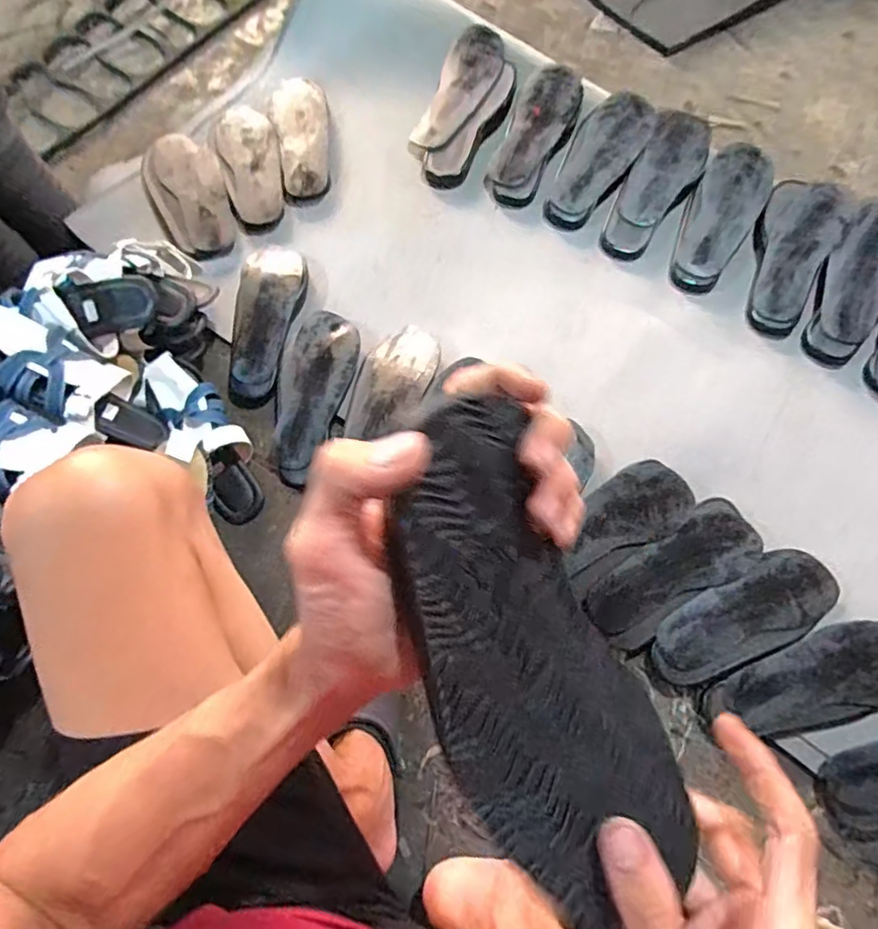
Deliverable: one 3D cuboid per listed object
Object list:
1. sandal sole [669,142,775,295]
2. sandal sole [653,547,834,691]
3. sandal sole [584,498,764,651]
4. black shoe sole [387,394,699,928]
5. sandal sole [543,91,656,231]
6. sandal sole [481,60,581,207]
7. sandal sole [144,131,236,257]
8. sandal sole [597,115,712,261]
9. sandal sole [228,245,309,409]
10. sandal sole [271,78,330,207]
[{"bbox_3d":[0.431,-0.381,0.872,0.102,0.042,0.273,28,73,9],"label":"sandal sole"},{"bbox_3d":[0.367,0.184,0.677,0.237,0.019,0.095,-27,73,-9],"label":"sandal sole"},{"bbox_3d":[0.287,0.129,0.685,0.233,0.016,0.087,-33,74,-11],"label":"sandal sole"},{"bbox_3d":[0.041,0.089,0.246,0.095,0.031,0.235,-26,104,-9],"label":"black shoe sole"},{"bbox_3d":[0.253,-0.485,0.899,0.102,0.019,0.248,31,86,10],"label":"sandal sole"},{"bbox_3d":[0.162,-0.538,0.925,0.105,0.047,0.276,21,72,7],"label":"sandal sole"},{"bbox_3d":[-0.395,-0.431,0.895,0.115,0.041,0.246,-25,73,-8],"label":"sandal sole"},{"bbox_3d":[0.346,-0.439,0.888,0.099,0.046,0.279,27,73,9],"label":"sandal sole"},{"bbox_3d":[-0.249,-0.207,0.816,0.094,0.034,0.260,4,71,1],"label":"sandal sole"},{"bbox_3d":[-0.227,-0.545,0.947,0.087,0.020,0.260,-8,71,-3],"label":"sandal sole"}]

